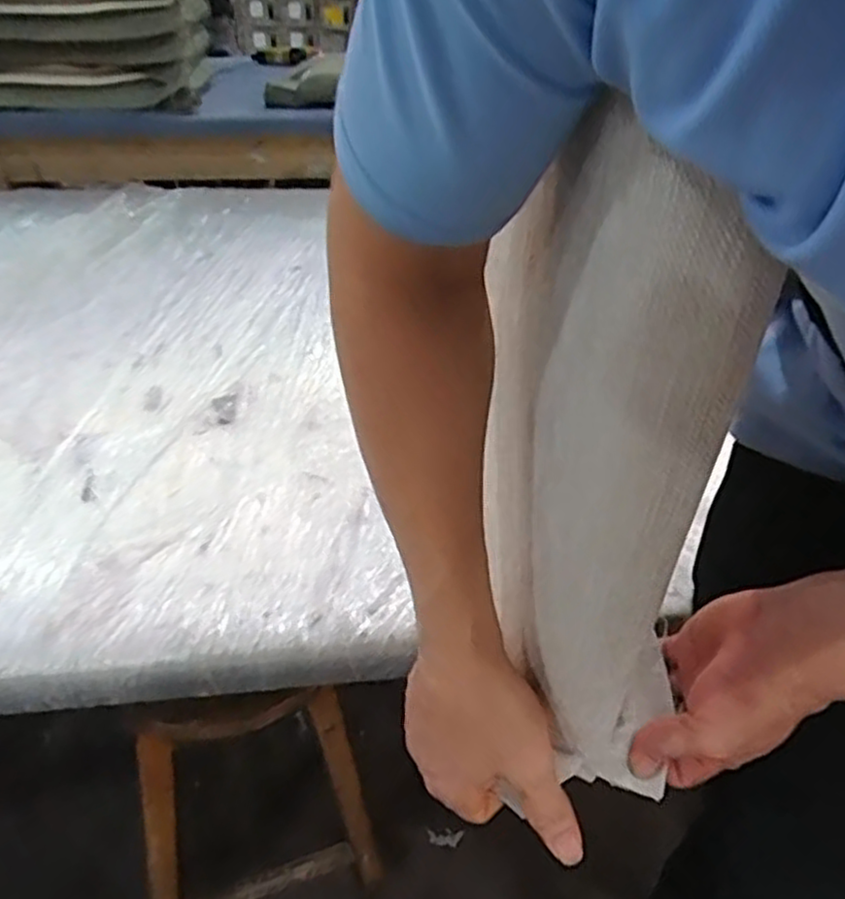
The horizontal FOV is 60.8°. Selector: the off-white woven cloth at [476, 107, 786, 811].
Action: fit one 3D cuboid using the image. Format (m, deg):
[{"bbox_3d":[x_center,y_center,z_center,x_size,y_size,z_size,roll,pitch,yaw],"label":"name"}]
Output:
[{"bbox_3d":[0.081,0.003,0.398,0.175,0.337,0.109,27,39,35],"label":"off-white woven cloth"}]

